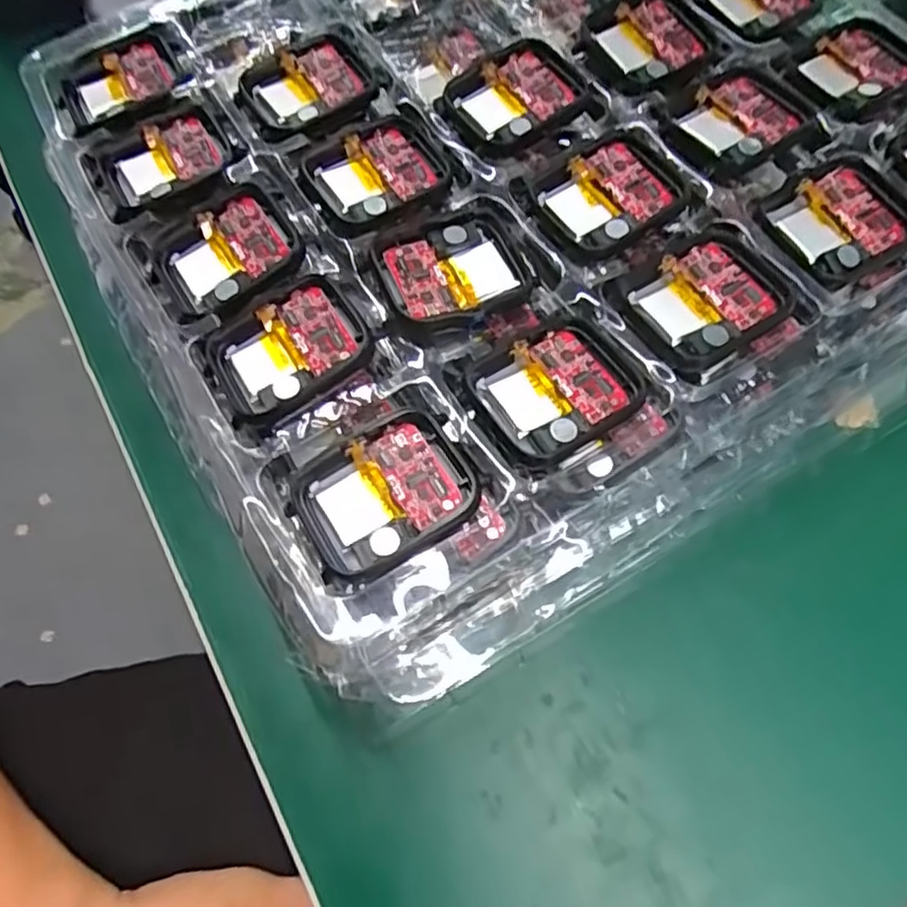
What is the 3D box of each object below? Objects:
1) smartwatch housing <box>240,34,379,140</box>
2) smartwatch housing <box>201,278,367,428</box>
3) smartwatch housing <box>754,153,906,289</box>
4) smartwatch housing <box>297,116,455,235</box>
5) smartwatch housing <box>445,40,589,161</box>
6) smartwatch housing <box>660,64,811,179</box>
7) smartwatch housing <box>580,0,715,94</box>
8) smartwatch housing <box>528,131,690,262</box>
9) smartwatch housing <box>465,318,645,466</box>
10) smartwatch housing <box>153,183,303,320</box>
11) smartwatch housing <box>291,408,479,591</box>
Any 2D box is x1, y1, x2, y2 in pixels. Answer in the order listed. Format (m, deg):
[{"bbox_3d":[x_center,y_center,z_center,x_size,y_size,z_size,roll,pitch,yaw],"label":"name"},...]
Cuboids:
[{"bbox_3d":[-0.052,-0.134,0.249,0.045,0.009,0.048,-27,67,-11],"label":"smartwatch housing"},{"bbox_3d":[-0.047,-0.030,0.199,0.043,0.011,0.037,-29,67,-12],"label":"smartwatch housing"},{"bbox_3d":[0.123,-0.073,0.215,0.045,0.005,0.037,-28,67,-11],"label":"smartwatch housing"},{"bbox_3d":[-0.024,-0.093,0.230,0.046,0.006,0.044,-28,67,-11],"label":"smartwatch housing"},{"bbox_3d":[0.021,-0.123,0.241,0.042,0.014,0.035,-25,66,-10],"label":"smartwatch housing"},{"bbox_3d":[0.096,-0.113,0.231,0.049,0.004,0.036,-33,68,-13],"label":"smartwatch housing"},{"bbox_3d":[0.073,-0.150,0.248,0.045,0.008,0.041,-25,66,-10],"label":"smartwatch housing"},{"bbox_3d":[0.049,-0.085,0.220,0.042,0.005,0.040,-25,66,-10],"label":"smartwatch housing"},{"bbox_3d":[0.030,-0.019,0.192,0.044,0.006,0.037,-28,67,-11],"label":"smartwatch housing"},{"bbox_3d":[-0.071,-0.064,0.217,0.042,0.011,0.041,-25,66,-10],"label":"smartwatch housing"},{"bbox_3d":[-0.018,0.011,0.180,0.044,0.011,0.037,-27,67,-11],"label":"smartwatch housing"}]

